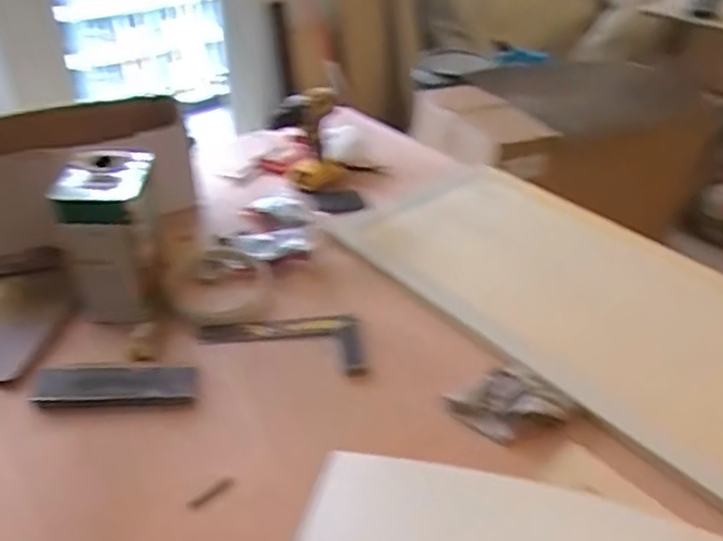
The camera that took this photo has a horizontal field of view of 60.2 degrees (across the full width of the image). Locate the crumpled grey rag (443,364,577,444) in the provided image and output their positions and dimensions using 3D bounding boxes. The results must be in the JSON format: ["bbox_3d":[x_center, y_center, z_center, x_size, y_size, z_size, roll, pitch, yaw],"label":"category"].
[{"bbox_3d":[0.206,0.187,0.860,0.130,0.027,0.118,-19,42,-25],"label":"crumpled grey rag"}]

